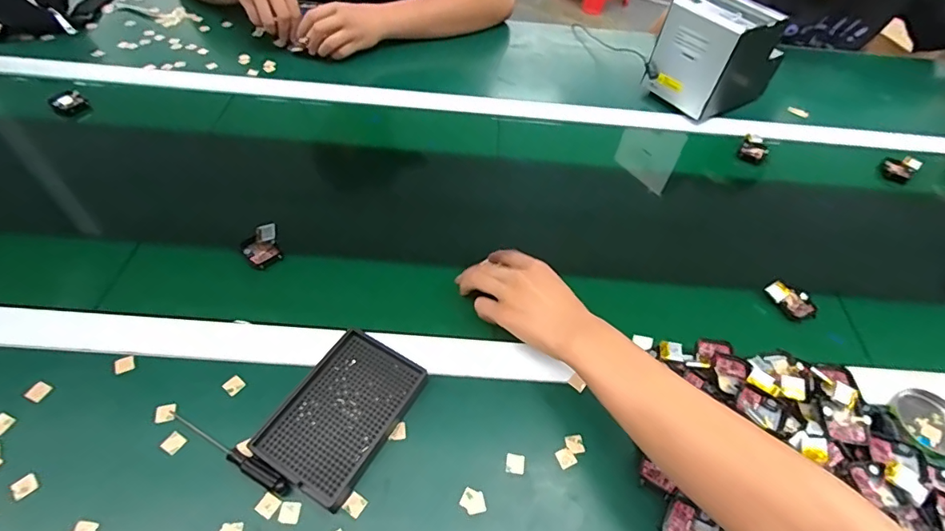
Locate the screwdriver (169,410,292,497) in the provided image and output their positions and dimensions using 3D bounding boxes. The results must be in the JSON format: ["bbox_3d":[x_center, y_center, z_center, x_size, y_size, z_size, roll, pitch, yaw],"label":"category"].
[{"bbox_3d":[-0.208,0.156,0.407,0.133,0.013,0.012,25,53,14],"label":"screwdriver"}]

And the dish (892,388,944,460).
[{"bbox_3d":[0.443,0.155,0.466,0.065,0.026,0.057,37,56,23],"label":"dish"}]

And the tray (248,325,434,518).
[{"bbox_3d":[-0.114,0.130,0.434,0.090,0.026,0.138,27,54,15],"label":"tray"}]

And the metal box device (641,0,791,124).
[{"bbox_3d":[0.388,-0.331,0.778,0.163,0.162,0.127,-26,58,-23],"label":"metal box device"}]

